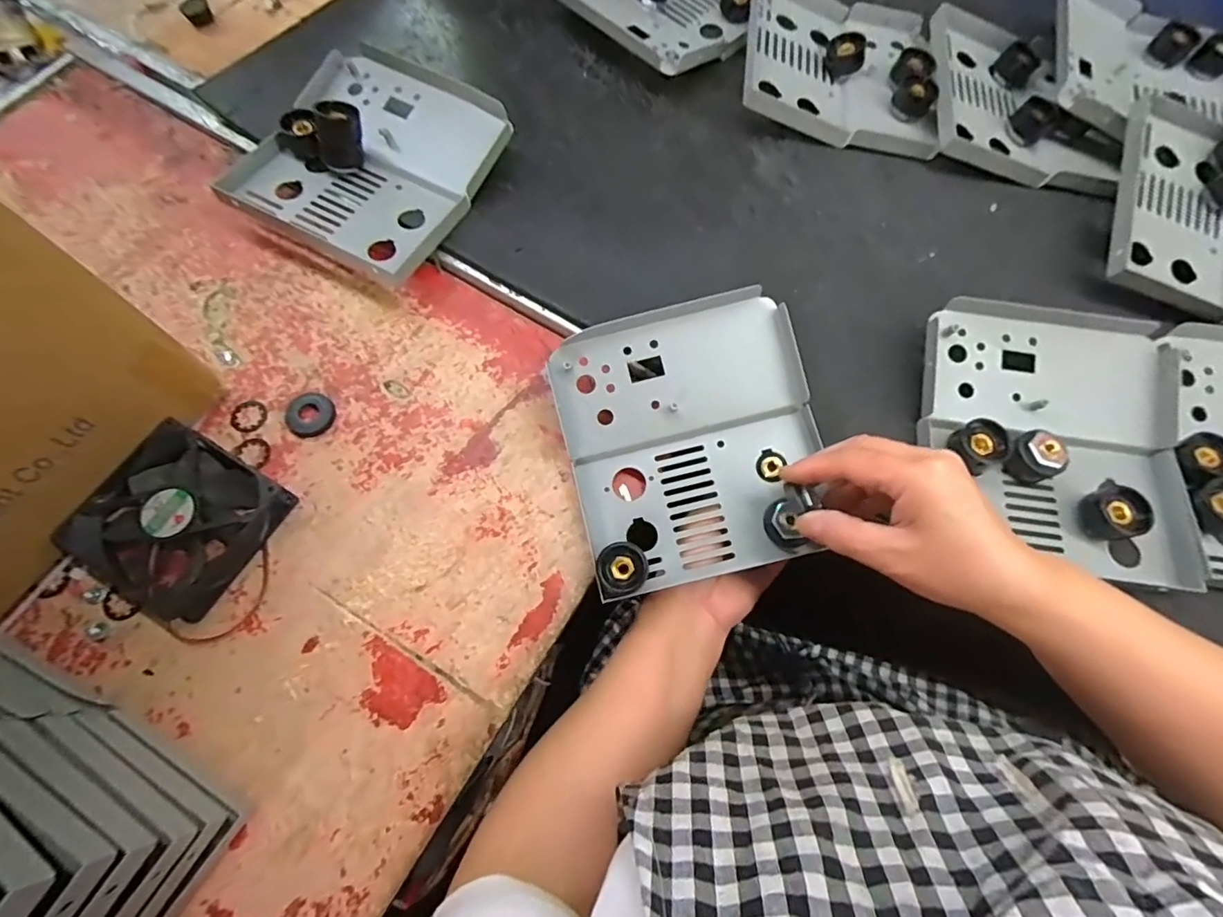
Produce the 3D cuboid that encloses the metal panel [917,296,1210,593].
[{"bbox_3d":[0.276,-0.016,0.349,0.156,0.030,0.167,8,70,1],"label":"metal panel"}]

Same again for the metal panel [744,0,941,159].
[{"bbox_3d":[0.190,-0.331,0.470,0.157,0.040,0.171,8,70,1],"label":"metal panel"}]

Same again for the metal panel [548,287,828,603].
[{"bbox_3d":[0.051,-0.014,0.354,0.154,0.035,0.168,-13,73,-3],"label":"metal panel"}]

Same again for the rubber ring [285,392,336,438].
[{"bbox_3d":[-0.201,-0.030,0.370,0.031,0.004,0.032,1,70,-2],"label":"rubber ring"}]

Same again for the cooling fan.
[{"bbox_3d":[-0.263,0.037,0.332,0.100,0.025,0.094,30,72,8],"label":"cooling fan"}]

